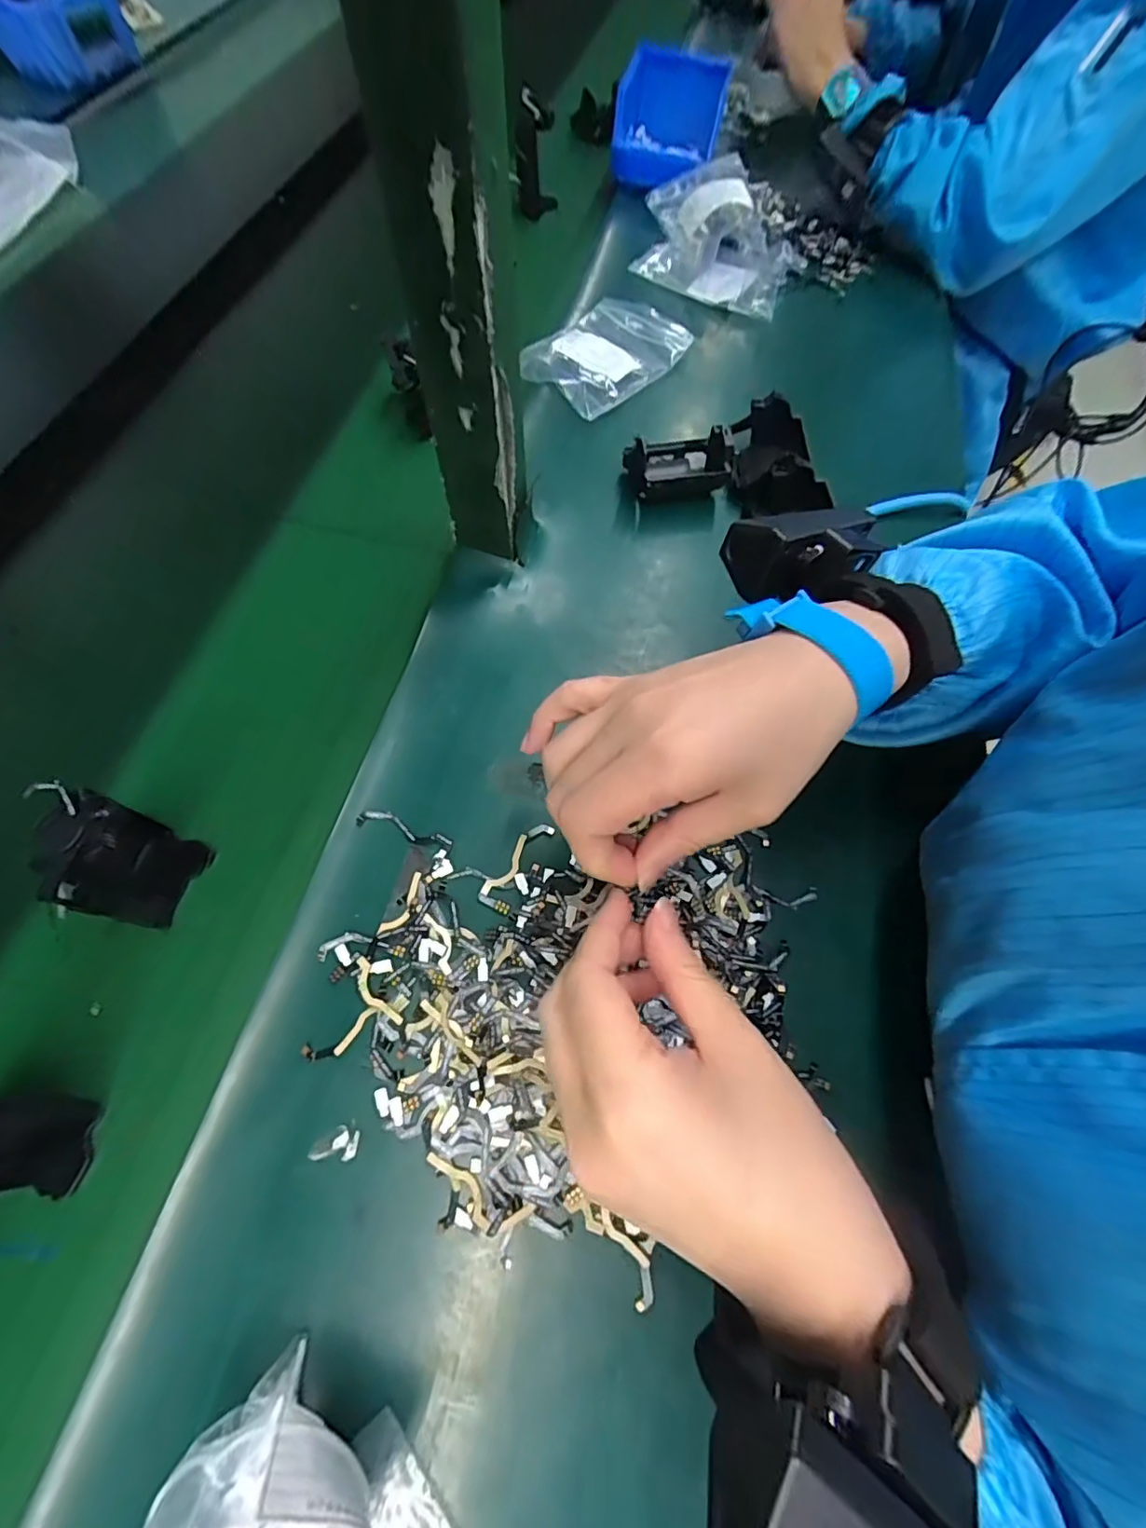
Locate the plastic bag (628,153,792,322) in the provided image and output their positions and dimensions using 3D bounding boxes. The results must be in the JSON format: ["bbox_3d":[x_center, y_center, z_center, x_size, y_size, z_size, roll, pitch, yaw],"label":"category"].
[{"bbox_3d":[0.143,-0.528,0.566,0.152,0.038,0.212,13,66,3],"label":"plastic bag"}]

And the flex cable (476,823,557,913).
[{"bbox_3d":[-0.029,0.053,0.308,0.018,0.004,0.053,30,68,10],"label":"flex cable"}]

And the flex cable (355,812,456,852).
[{"bbox_3d":[-0.091,0.035,0.314,0.054,0.004,0.012,15,66,5],"label":"flex cable"}]

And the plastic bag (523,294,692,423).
[{"bbox_3d":[0.025,-0.352,0.489,0.103,0.020,0.153,36,69,12],"label":"plastic bag"}]

